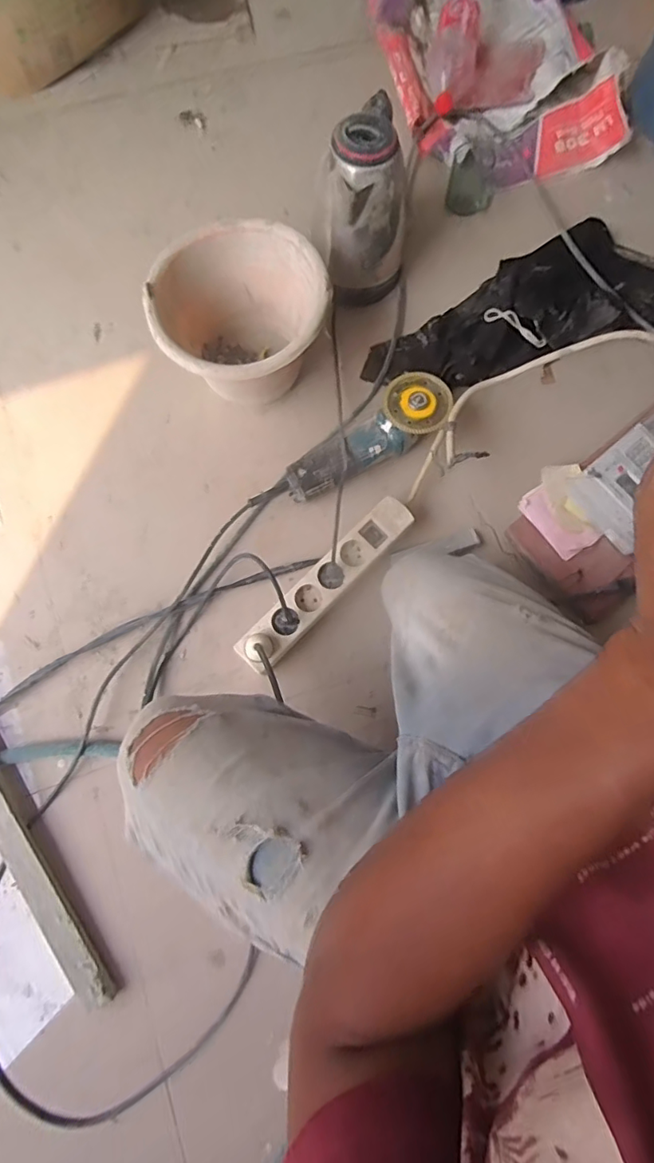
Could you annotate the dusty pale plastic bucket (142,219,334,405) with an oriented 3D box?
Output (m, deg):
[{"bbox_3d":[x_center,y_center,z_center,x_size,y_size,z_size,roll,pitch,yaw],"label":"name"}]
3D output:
[{"bbox_3d":[-0.125,-0.380,0.805,0.242,0.154,0.237,0,75,-1],"label":"dusty pale plastic bucket"}]

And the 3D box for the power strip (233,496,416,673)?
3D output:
[{"bbox_3d":[-0.001,-0.001,0.748,0.057,0.053,0.304,43,78,10],"label":"power strip"}]

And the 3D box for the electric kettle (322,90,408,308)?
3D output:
[{"bbox_3d":[0.060,-0.571,0.835,0.135,0.236,0.130,4,75,0],"label":"electric kettle"}]

